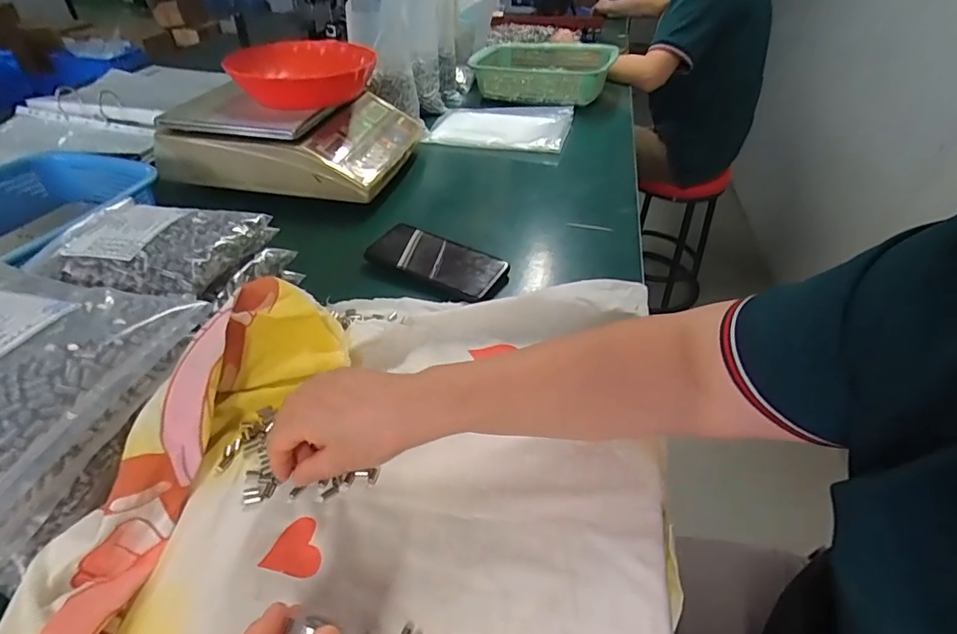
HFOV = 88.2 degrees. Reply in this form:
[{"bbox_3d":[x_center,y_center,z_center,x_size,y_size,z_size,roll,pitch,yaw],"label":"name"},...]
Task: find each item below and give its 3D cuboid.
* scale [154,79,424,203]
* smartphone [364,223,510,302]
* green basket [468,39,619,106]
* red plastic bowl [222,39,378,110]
[{"bbox_3d":[-0.280,-0.294,0.782,0.325,0.098,0.275,8,41,8],"label":"scale"},{"bbox_3d":[-0.051,-0.066,0.577,0.161,0.016,0.075,19,44,19],"label":"smartphone"},{"bbox_3d":[0.141,-0.547,1.089,0.295,0.067,0.265,15,43,15],"label":"green basket"},{"bbox_3d":[-0.248,-0.359,0.730,0.181,0.053,0.166,1,41,-1],"label":"red plastic bowl"}]

